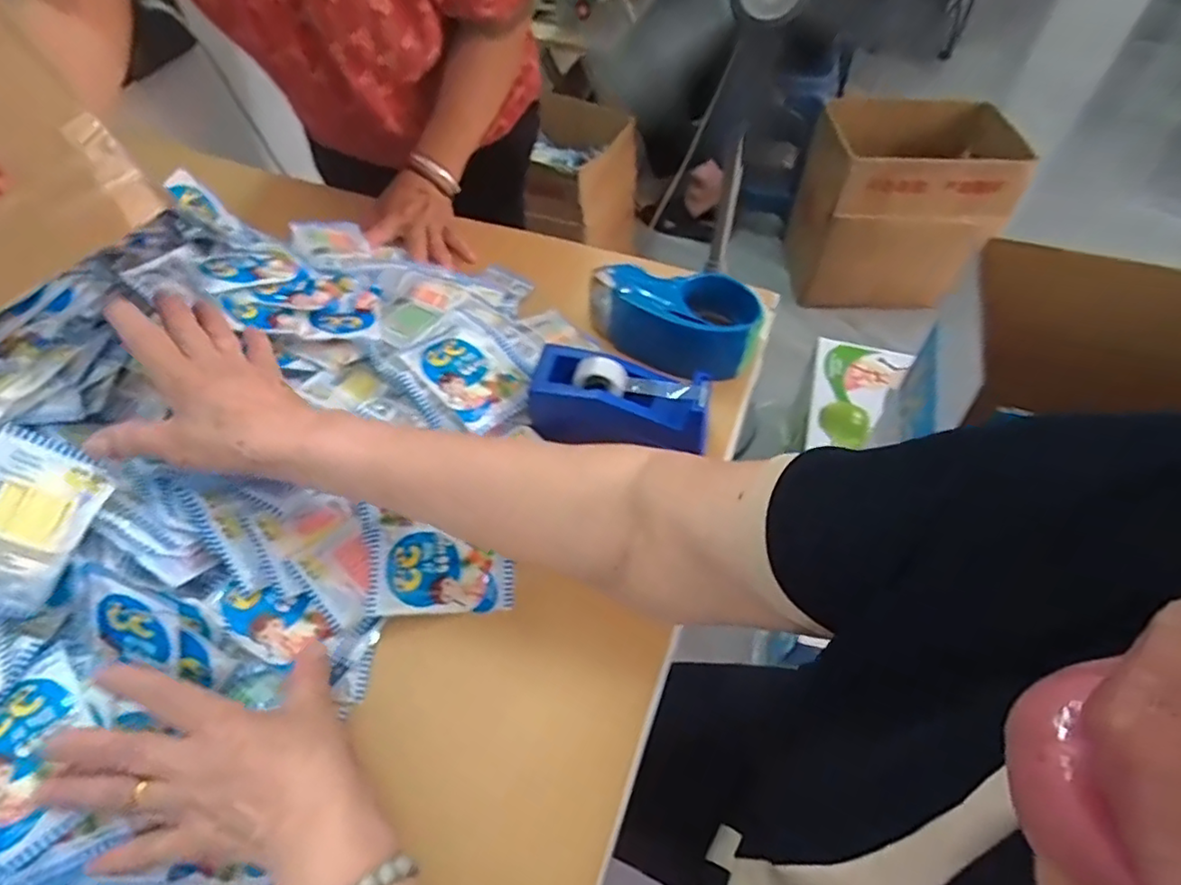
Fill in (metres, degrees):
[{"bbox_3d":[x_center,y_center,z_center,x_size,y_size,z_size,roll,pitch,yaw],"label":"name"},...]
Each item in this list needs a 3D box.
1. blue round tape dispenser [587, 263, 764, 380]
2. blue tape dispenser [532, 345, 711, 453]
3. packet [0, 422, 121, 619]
[{"bbox_3d":[0.078,-0.118,0.593,0.165,0.071,0.073,5,55,4],"label":"blue round tape dispenser"},{"bbox_3d":[0.024,-0.036,0.522,0.147,0.065,0.061,9,55,7],"label":"blue tape dispenser"},{"bbox_3d":[-0.343,0.048,0.372,0.065,0.012,0.100,28,68,-21],"label":"packet"}]

